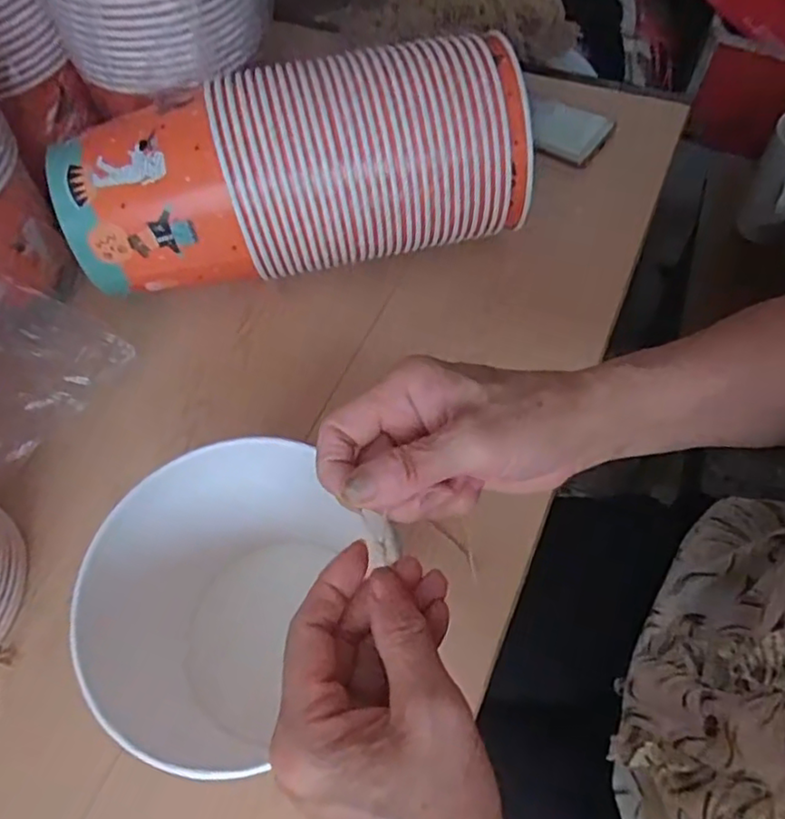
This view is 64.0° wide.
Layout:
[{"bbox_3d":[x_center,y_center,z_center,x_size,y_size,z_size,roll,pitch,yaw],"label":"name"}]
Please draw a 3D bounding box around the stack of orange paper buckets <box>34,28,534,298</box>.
[{"bbox_3d":[-0.081,-0.204,0.523,0.366,0.125,0.143,-13,60,-3],"label":"stack of orange paper buckets"}]

